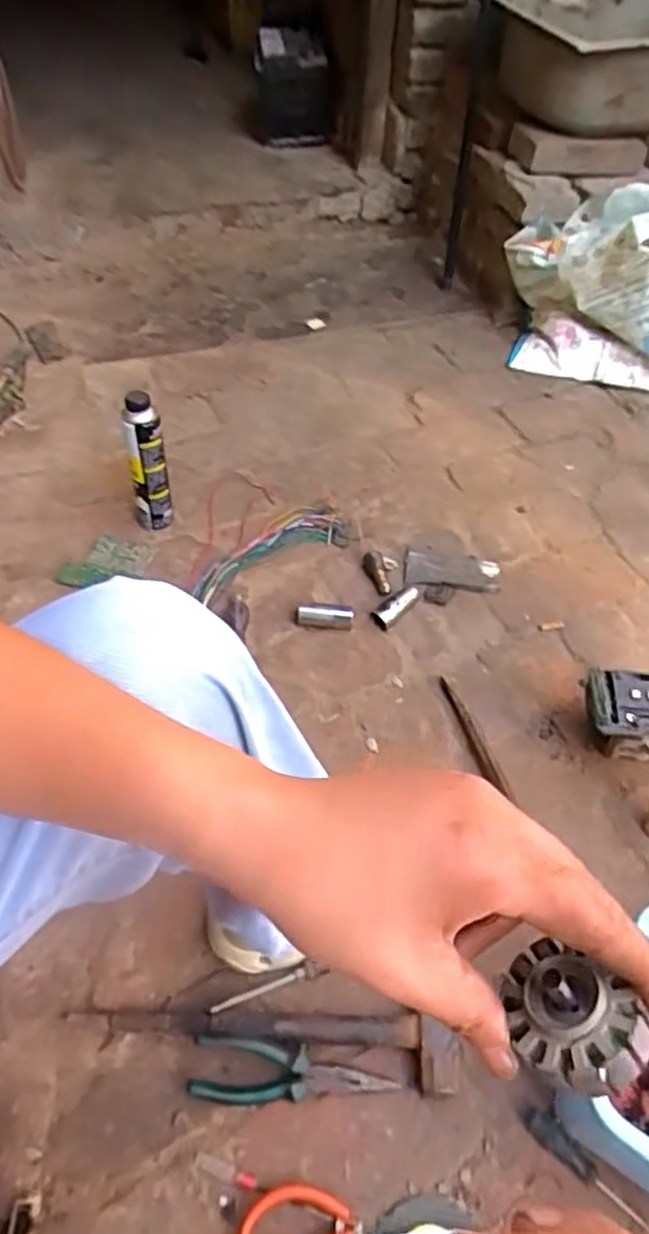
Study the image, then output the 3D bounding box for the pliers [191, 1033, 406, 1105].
[{"bbox_3d":[-0.029,0.415,0.658,0.180,0.027,0.049,4,50,3],"label":"pliers"}]

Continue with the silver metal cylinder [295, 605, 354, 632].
[{"bbox_3d":[-0.001,0.001,1.003,0.078,0.024,0.027,9,51,7],"label":"silver metal cylinder"}]

